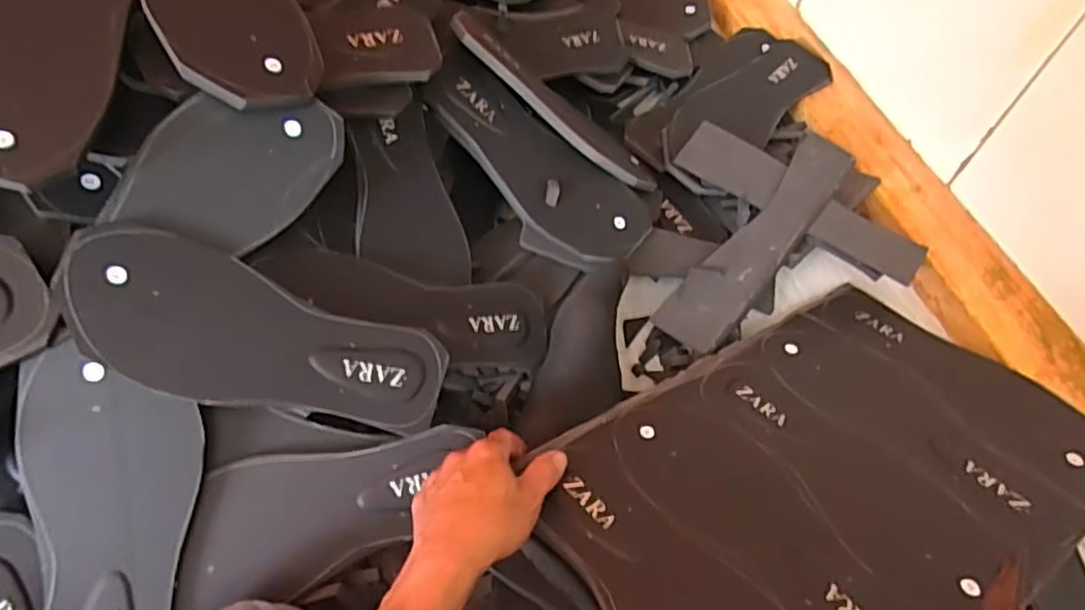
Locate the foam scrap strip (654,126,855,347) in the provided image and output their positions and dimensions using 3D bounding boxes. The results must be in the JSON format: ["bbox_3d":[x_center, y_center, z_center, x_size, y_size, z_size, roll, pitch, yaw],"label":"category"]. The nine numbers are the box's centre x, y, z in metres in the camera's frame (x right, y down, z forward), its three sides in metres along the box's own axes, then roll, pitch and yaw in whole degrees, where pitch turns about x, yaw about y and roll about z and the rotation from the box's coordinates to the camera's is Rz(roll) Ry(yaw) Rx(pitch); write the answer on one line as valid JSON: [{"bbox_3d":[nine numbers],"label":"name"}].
[{"bbox_3d":[0.209,-0.062,0.629,0.062,0.014,0.257,39,76,10],"label":"foam scrap strip"}]

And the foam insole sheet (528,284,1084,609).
[{"bbox_3d":[0.207,0.118,0.482,0.429,0.010,0.260,-22,44,-28],"label":"foam insole sheet"}]

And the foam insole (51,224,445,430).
[{"bbox_3d":[-0.190,0.028,0.457,0.245,0.016,0.095,24,75,-21],"label":"foam insole"}]

